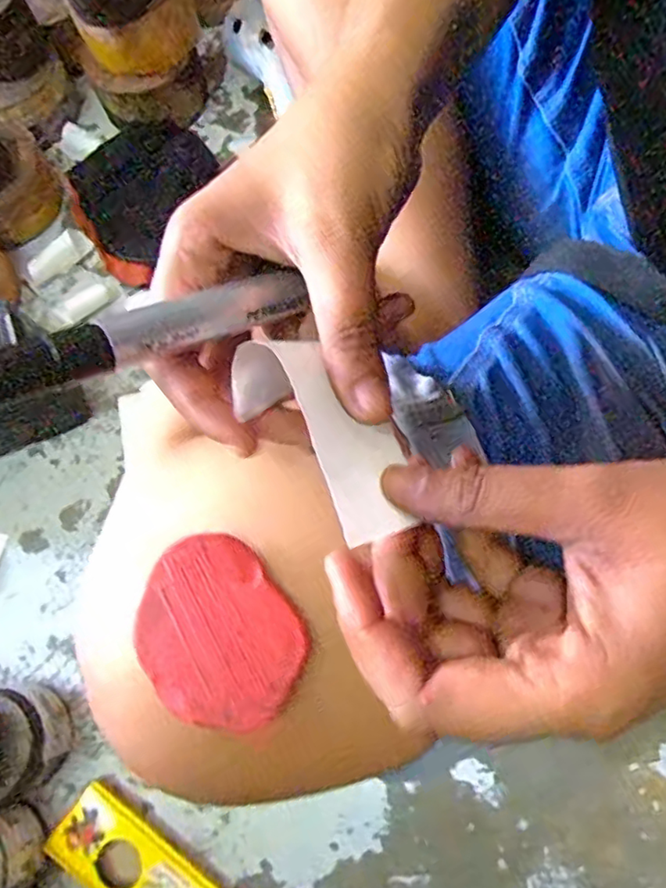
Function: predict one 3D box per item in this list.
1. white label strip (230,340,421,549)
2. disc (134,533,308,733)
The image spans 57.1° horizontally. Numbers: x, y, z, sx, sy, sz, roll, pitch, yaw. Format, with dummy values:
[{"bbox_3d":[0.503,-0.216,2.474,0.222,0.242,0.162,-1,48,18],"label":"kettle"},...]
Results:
[{"bbox_3d":[-0.003,-0.006,0.186,0.030,0.025,0.073,-34,73,-9],"label":"white label strip"},{"bbox_3d":[-0.037,0.060,0.194,0.046,0.005,0.059,-36,74,-8],"label":"disc"}]

